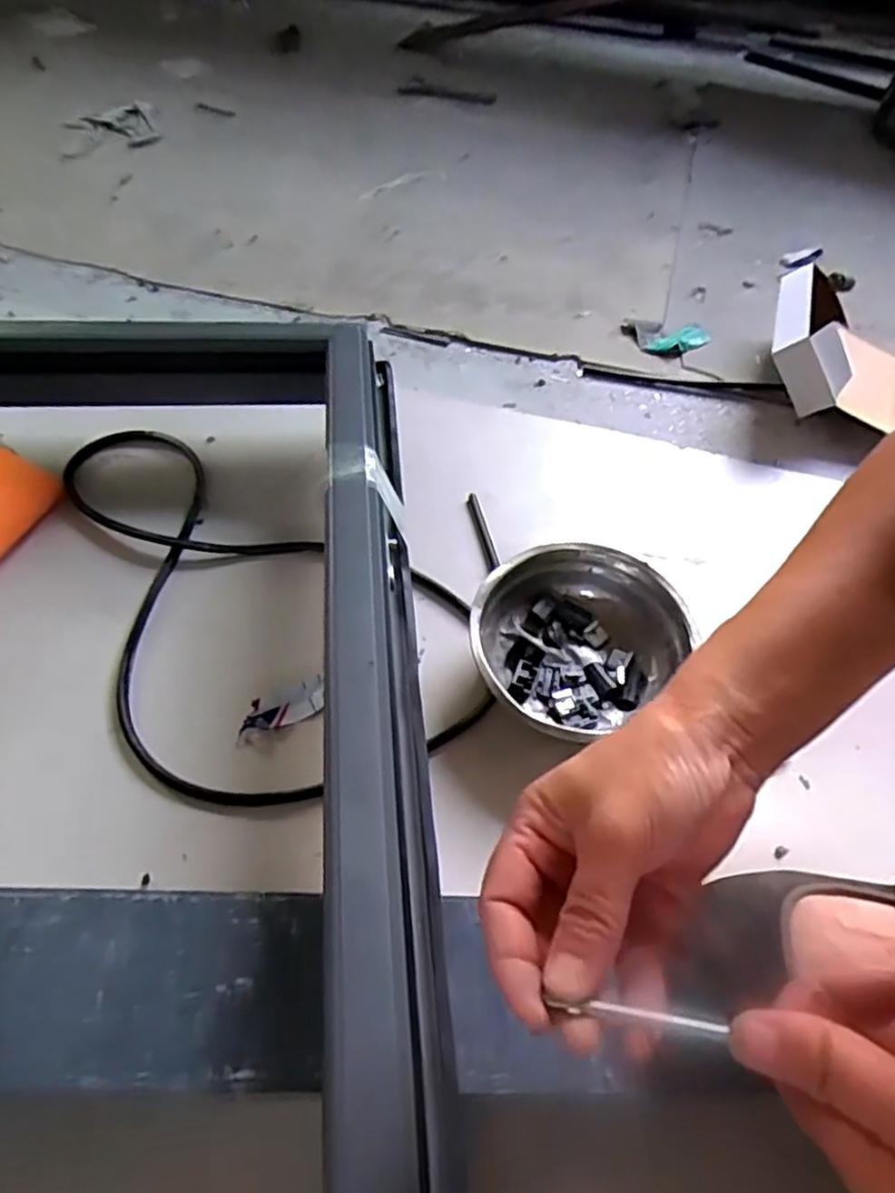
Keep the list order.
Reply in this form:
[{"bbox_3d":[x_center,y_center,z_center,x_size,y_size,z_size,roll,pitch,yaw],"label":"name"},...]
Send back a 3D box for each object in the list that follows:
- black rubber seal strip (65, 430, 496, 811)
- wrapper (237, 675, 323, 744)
[{"bbox_3d":[-0.168,-0.029,0.657,0.293,0.013,0.461,-19,55,-19],"label":"black rubber seal strip"},{"bbox_3d":[-0.133,0.090,0.571,0.075,0.007,0.029,-20,55,-19],"label":"wrapper"}]

